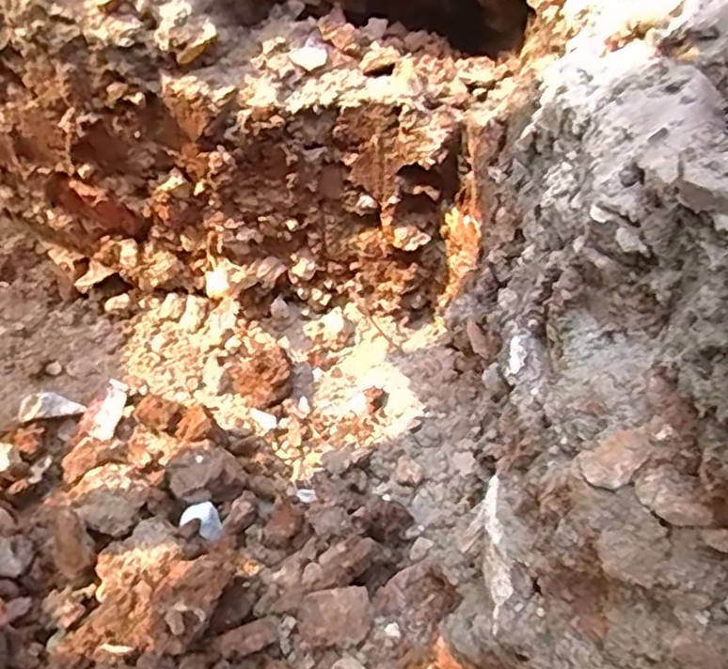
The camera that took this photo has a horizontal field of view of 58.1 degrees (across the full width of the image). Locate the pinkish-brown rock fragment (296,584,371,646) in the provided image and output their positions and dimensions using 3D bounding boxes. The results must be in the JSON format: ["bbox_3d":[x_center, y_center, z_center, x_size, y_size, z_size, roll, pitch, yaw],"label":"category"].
[{"bbox_3d":[-0.023,0.225,0.519,0.058,0.012,0.040,-7,60,-15],"label":"pinkish-brown rock fragment"}]

